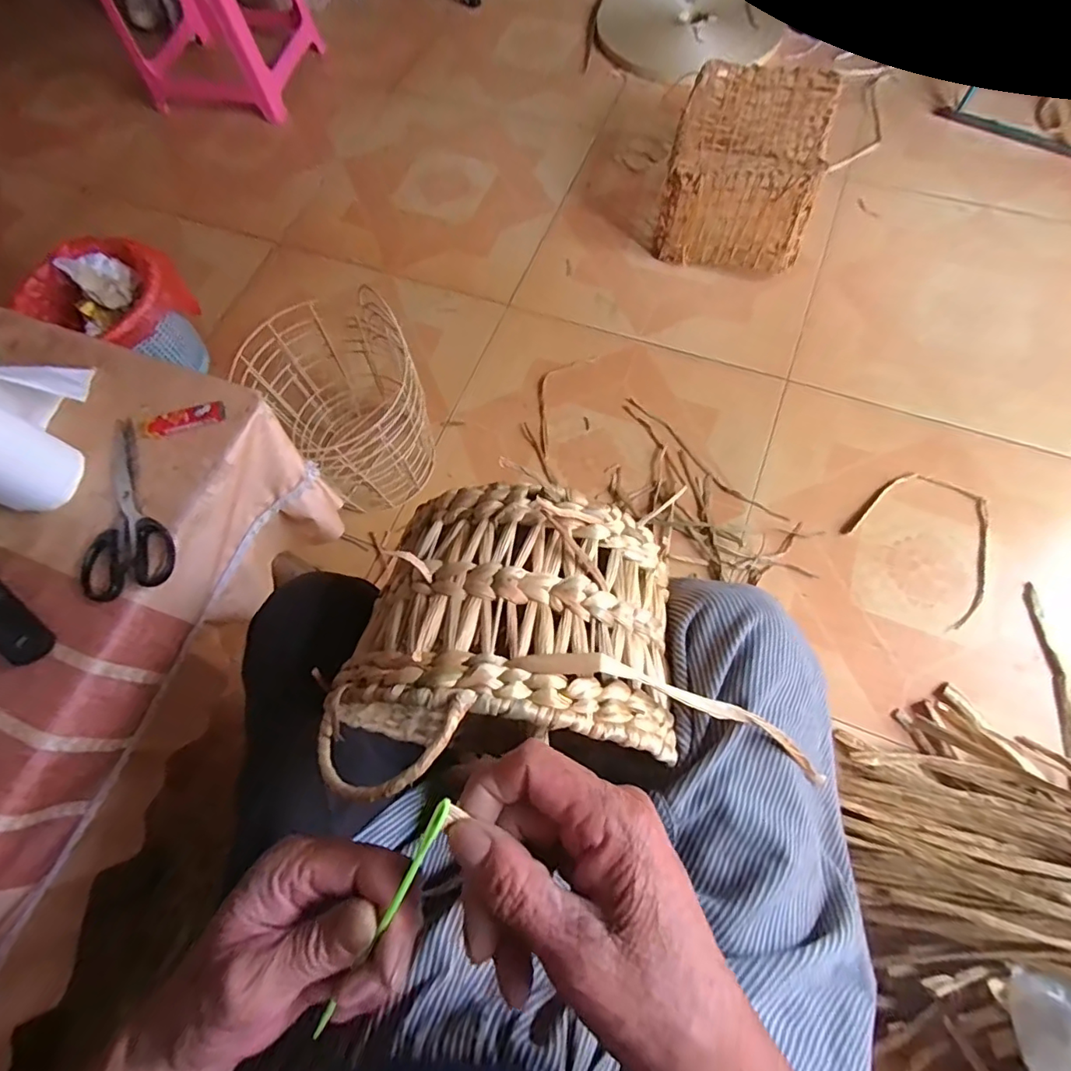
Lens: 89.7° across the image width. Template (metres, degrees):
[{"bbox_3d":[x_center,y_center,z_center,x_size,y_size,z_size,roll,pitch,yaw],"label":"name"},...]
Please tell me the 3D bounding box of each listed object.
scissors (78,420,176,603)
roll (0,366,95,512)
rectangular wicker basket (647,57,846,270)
[{"bbox_3d":[-0.424,-0.027,0.538,0.086,0.012,0.192,-29,71,-8],"label":"scissors"},{"bbox_3d":[-0.501,-0.113,0.506,0.083,0.128,0.141,22,72,10],"label":"roll"},{"bbox_3d":[0.438,-0.776,1.133,0.280,0.205,0.367,16,71,8],"label":"rectangular wicker basket"}]

